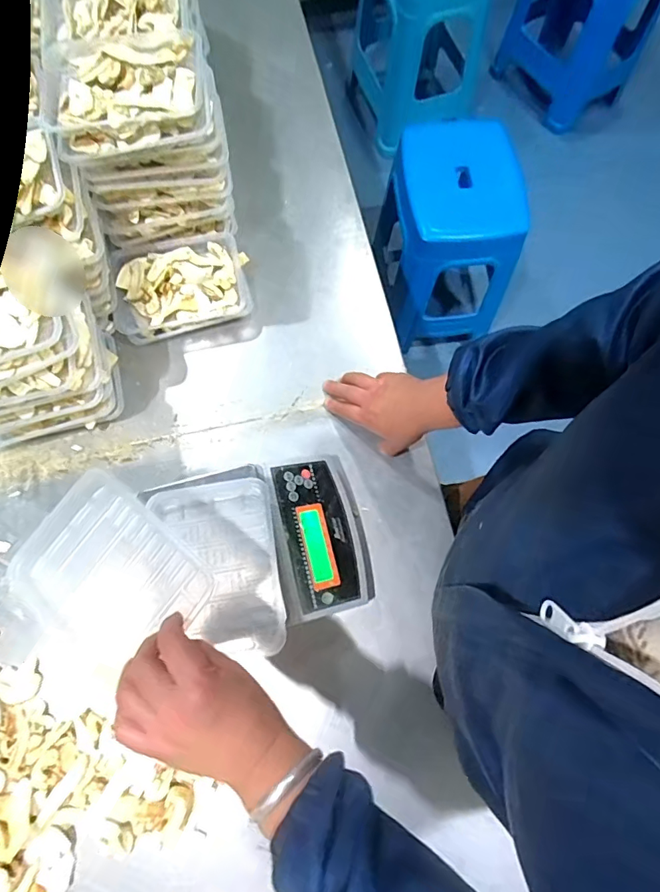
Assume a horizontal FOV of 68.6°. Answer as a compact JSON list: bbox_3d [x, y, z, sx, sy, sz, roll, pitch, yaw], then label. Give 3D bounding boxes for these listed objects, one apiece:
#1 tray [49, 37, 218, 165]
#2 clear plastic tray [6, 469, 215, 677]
[{"bbox_3d":[-0.240,-0.424,0.578,0.183,0.048,0.152,-8,74,-1],"label":"tray"},{"bbox_3d":[-0.207,0.117,0.450,0.183,0.030,0.133,35,78,11],"label":"clear plastic tray"}]

